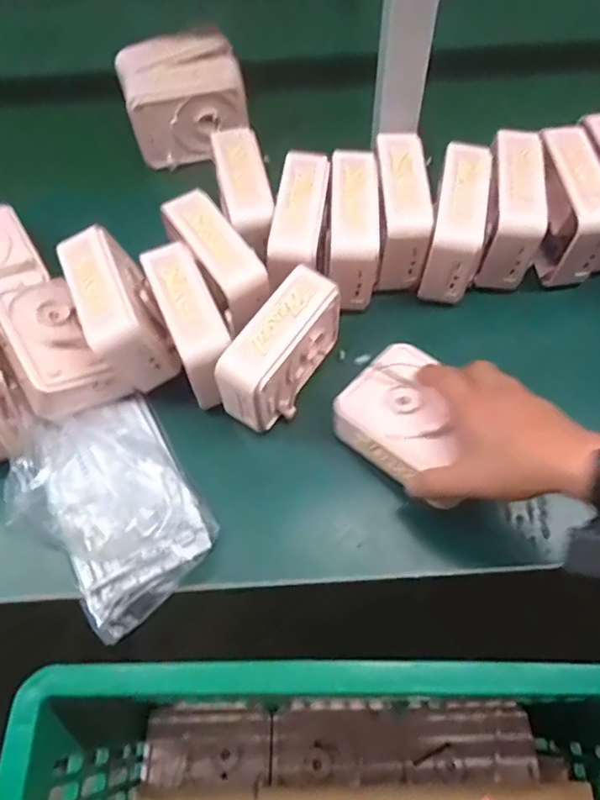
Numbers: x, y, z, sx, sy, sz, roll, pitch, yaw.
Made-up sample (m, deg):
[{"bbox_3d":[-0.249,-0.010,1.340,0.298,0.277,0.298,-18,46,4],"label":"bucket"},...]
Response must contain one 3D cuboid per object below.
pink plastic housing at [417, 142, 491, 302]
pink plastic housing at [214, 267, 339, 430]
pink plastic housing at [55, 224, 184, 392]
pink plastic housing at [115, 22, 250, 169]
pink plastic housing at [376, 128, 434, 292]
[{"bbox_3d":[0.151,-0.169,0.583,0.046,0.093,0.116,12,64,8],"label":"pink plastic housing"},{"bbox_3d":[-0.014,-0.042,0.523,0.046,0.091,0.126,33,69,17],"label":"pink plastic housing"},{"bbox_3d":[-0.159,-0.078,0.531,0.062,0.083,0.126,-25,65,-10],"label":"pink plastic housing"},{"bbox_3d":[-0.130,-0.340,0.685,0.123,0.095,0.094,-14,64,-6],"label":"pink plastic housing"},{"bbox_3d":[0.097,-0.184,0.588,0.047,0.087,0.122,-2,63,1],"label":"pink plastic housing"}]

